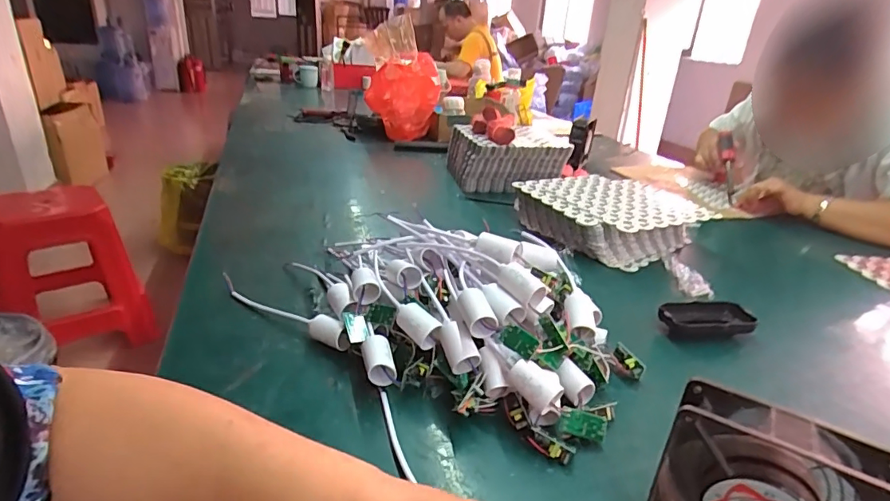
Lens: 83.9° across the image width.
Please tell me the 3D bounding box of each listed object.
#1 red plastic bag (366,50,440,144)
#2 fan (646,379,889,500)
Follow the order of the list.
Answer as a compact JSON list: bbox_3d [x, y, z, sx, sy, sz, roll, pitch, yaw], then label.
[{"bbox_3d":[-0.124,-0.438,1.458,0.212,0.221,0.202,2,25,-4],"label":"red plastic bag"},{"bbox_3d":[0.203,0.157,0.318,0.117,0.118,0.047,18,28,27],"label":"fan"}]

